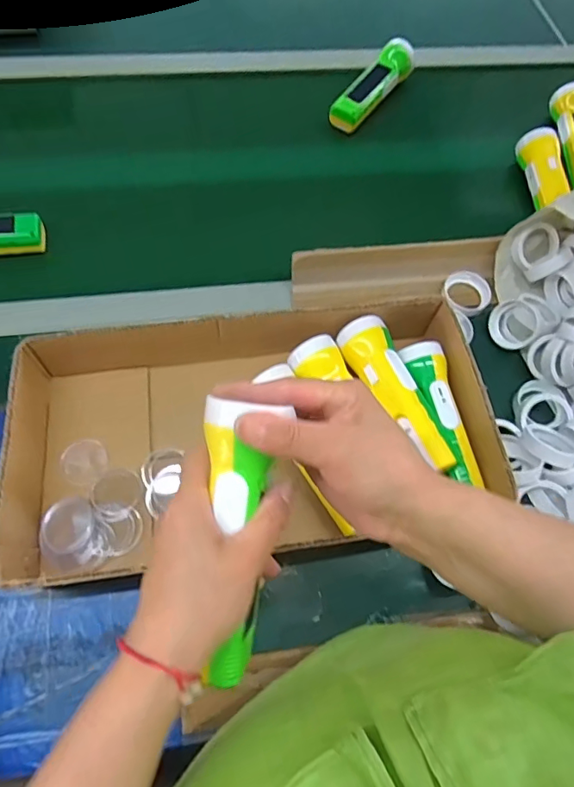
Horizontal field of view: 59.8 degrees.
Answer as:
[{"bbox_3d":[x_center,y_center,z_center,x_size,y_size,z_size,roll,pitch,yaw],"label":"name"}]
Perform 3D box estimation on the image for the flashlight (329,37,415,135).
[{"bbox_3d":[0.125,-0.450,0.726,0.050,0.043,0.163,34,68,12],"label":"flashlight"}]

